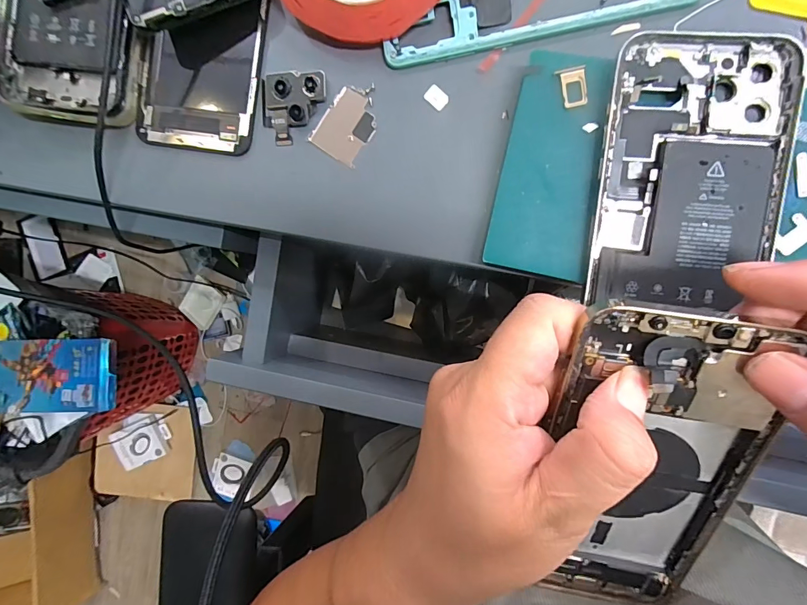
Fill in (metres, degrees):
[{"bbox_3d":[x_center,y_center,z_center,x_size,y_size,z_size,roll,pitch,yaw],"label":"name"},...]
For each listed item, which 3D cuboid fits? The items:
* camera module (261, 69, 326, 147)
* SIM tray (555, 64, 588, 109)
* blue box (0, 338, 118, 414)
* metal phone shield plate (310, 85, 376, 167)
[{"bbox_3d":[-0.063,-0.112,0.226,0.038,0.010,0.038,-1,92,7],"label":"camera module"},{"bbox_3d":[0.083,-0.105,0.195,0.013,0.004,0.019,-11,95,8],"label":"SIM tray"},{"bbox_3d":[-0.566,0.117,0.640,0.200,0.031,0.116,-1,92,7],"label":"blue box"},{"bbox_3d":[-0.032,-0.101,0.227,0.031,0.004,0.037,34,96,5],"label":"metal phone shield plate"}]

